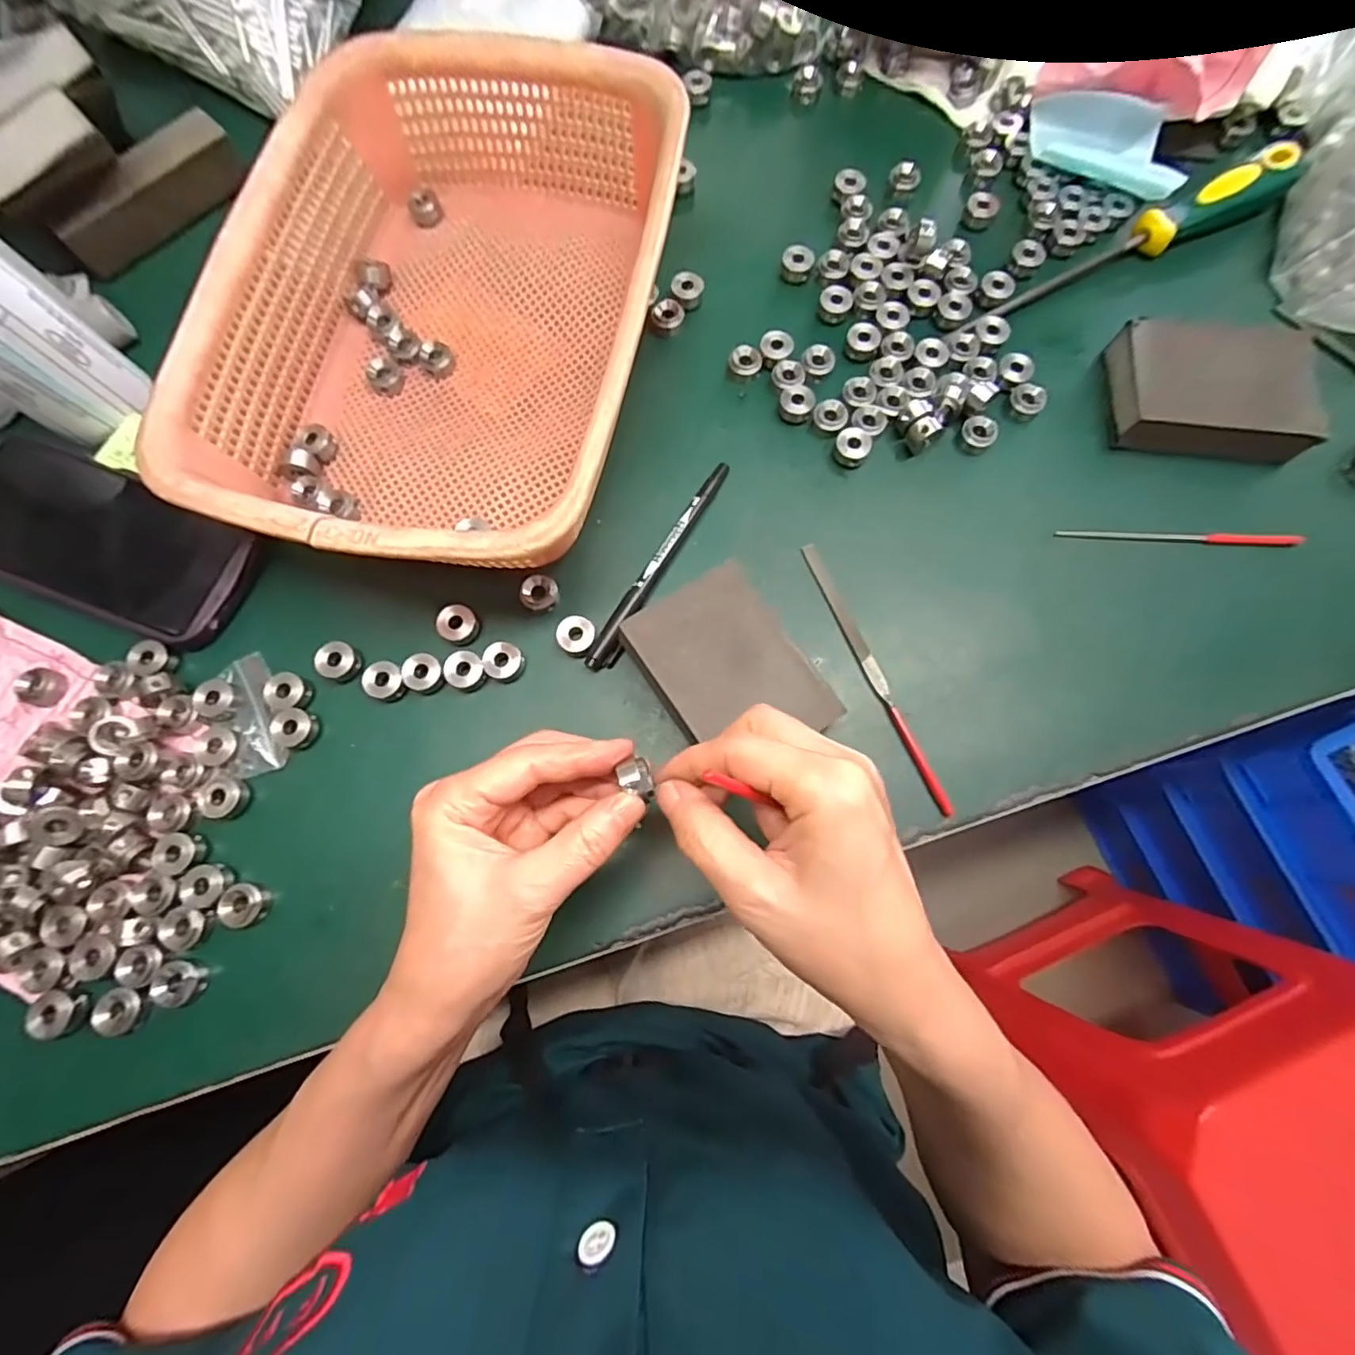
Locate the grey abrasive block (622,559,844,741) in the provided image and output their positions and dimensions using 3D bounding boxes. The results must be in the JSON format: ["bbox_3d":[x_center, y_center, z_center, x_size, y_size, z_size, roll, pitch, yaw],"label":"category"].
[{"bbox_3d":[0.024,-0.001,0.293,0.072,0.033,0.094,-34,78,-7],"label":"grey abrasive block"}]

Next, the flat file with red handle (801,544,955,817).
[{"bbox_3d":[0.102,-0.003,0.306,0.010,0.009,0.155,-22,77,-5],"label":"flat file with red handle"}]

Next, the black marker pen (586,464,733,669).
[{"bbox_3d":[-0.009,-0.062,0.323,0.013,0.013,0.136,29,78,7],"label":"black marker pen"}]

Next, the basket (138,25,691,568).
[{"bbox_3d":[-0.120,-0.193,0.314,0.217,0.077,0.300,10,76,3],"label":"basket"}]

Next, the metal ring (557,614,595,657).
[{"bbox_3d":[-0.053,-0.021,0.310,0.020,0.012,0.020,0,76,1],"label":"metal ring"}]

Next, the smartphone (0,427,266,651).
[{"bbox_3d":[-0.321,-0.077,0.321,0.172,0.017,0.076,22,77,6],"label":"smartphone"}]

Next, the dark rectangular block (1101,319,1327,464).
[{"bbox_3d":[0.299,-0.162,0.335,0.098,0.029,0.071,5,76,2],"label":"dark rectangular block"}]

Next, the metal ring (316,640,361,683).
[{"bbox_3d":[-0.177,-0.008,0.306,0.019,0.008,0.020,0,76,1],"label":"metal ring"}]

